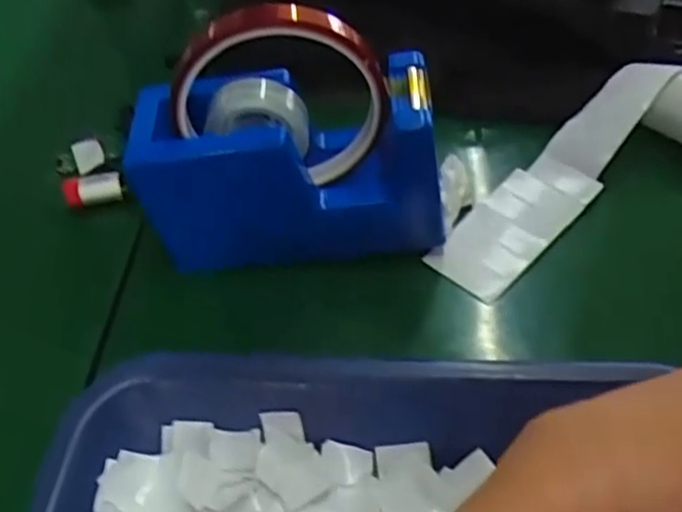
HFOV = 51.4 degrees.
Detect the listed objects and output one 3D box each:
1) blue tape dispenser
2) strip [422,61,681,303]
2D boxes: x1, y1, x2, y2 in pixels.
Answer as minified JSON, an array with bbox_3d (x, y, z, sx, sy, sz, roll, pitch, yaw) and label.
[{"bbox_3d":[-0.023,-0.040,0.316,0.129,0.079,0.046,0,51,2],"label":"blue tape dispenser"},{"bbox_3d":[0.119,-0.040,0.348,0.172,0.024,0.069,-34,56,-7],"label":"strip"}]

